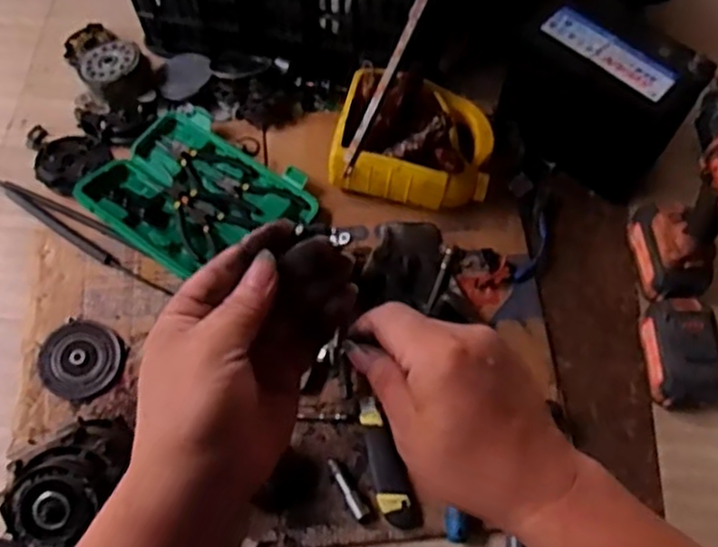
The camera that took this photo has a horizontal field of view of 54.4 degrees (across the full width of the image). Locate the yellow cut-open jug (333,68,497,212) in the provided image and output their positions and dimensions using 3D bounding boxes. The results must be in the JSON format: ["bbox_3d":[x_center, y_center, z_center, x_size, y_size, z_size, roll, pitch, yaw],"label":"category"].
[{"bbox_3d":[0.080,-0.188,0.996,0.212,0.115,0.179,10,65,5],"label":"yellow cut-open jug"}]

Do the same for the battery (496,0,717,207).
[{"bbox_3d":[0.334,-0.256,0.987,0.134,0.208,0.240,-39,71,-16],"label":"battery"}]

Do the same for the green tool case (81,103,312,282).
[{"bbox_3d":[-0.230,-0.110,1.016,0.302,0.038,0.229,36,70,16],"label":"green tool case"}]

